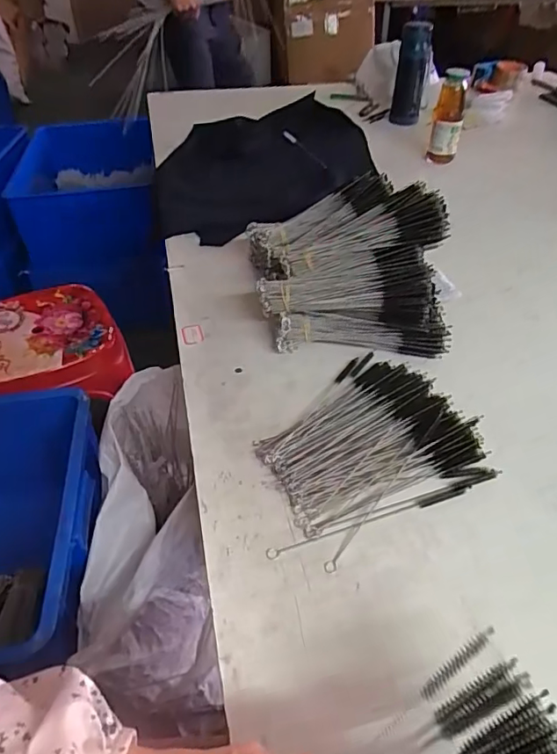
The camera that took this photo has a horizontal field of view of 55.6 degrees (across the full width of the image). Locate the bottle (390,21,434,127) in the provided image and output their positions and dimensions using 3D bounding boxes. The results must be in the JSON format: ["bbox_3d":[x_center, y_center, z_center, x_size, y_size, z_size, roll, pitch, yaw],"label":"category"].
[{"bbox_3d":[0.308,-0.703,1.229,0.074,0.197,0.063,11,44,14],"label":"bottle"}]

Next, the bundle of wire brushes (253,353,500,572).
[{"bbox_3d":[0.076,0.064,0.527,0.212,0.029,0.187,-22,46,-20],"label":"bundle of wire brushes"}]

